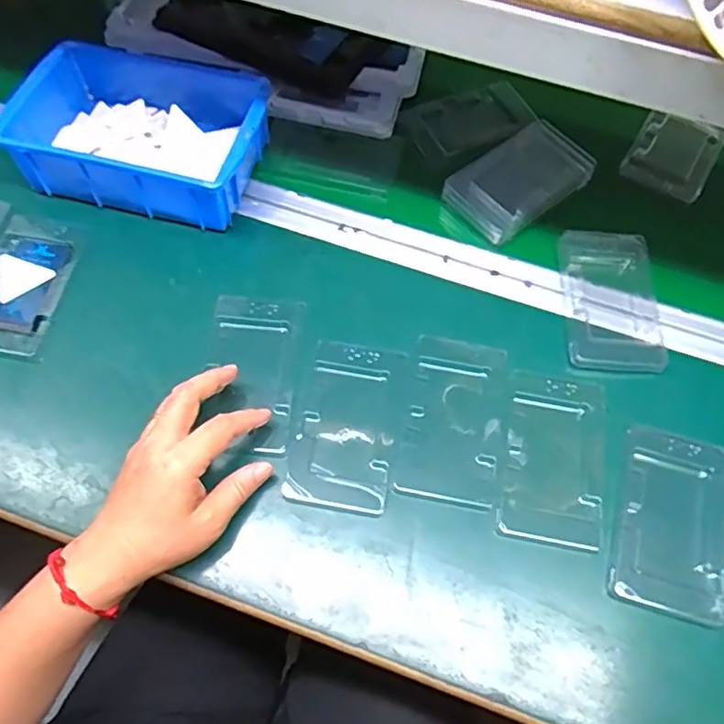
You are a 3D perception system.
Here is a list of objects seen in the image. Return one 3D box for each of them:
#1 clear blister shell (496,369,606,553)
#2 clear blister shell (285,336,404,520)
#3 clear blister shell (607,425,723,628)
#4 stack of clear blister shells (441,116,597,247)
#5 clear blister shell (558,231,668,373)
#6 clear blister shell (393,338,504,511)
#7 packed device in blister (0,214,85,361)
[{"bbox_3d":[0.142,0.069,0.456,0.071,0.008,0.126,11,66,3],"label":"clear blister shell"},{"bbox_3d":[-0.010,0.047,0.463,0.075,0.010,0.125,10,65,2],"label":"clear blister shell"},{"bbox_3d":[0.220,0.112,0.438,0.074,0.007,0.127,16,66,5],"label":"clear blister shell"},{"bbox_3d":[0.143,-0.164,0.562,0.121,0.034,0.076,-33,68,-18],"label":"stack of clear blister shells"},{"bbox_3d":[0.208,-0.050,0.518,0.077,0.017,0.130,5,65,0],"label":"clear blister shell"},{"bbox_3d":[0.068,0.042,0.468,0.072,0.006,0.124,9,65,2],"label":"clear blister shell"},{"bbox_3d":[-0.284,-0.064,0.513,0.075,0.012,0.125,11,66,3],"label":"packed device in blister"}]

